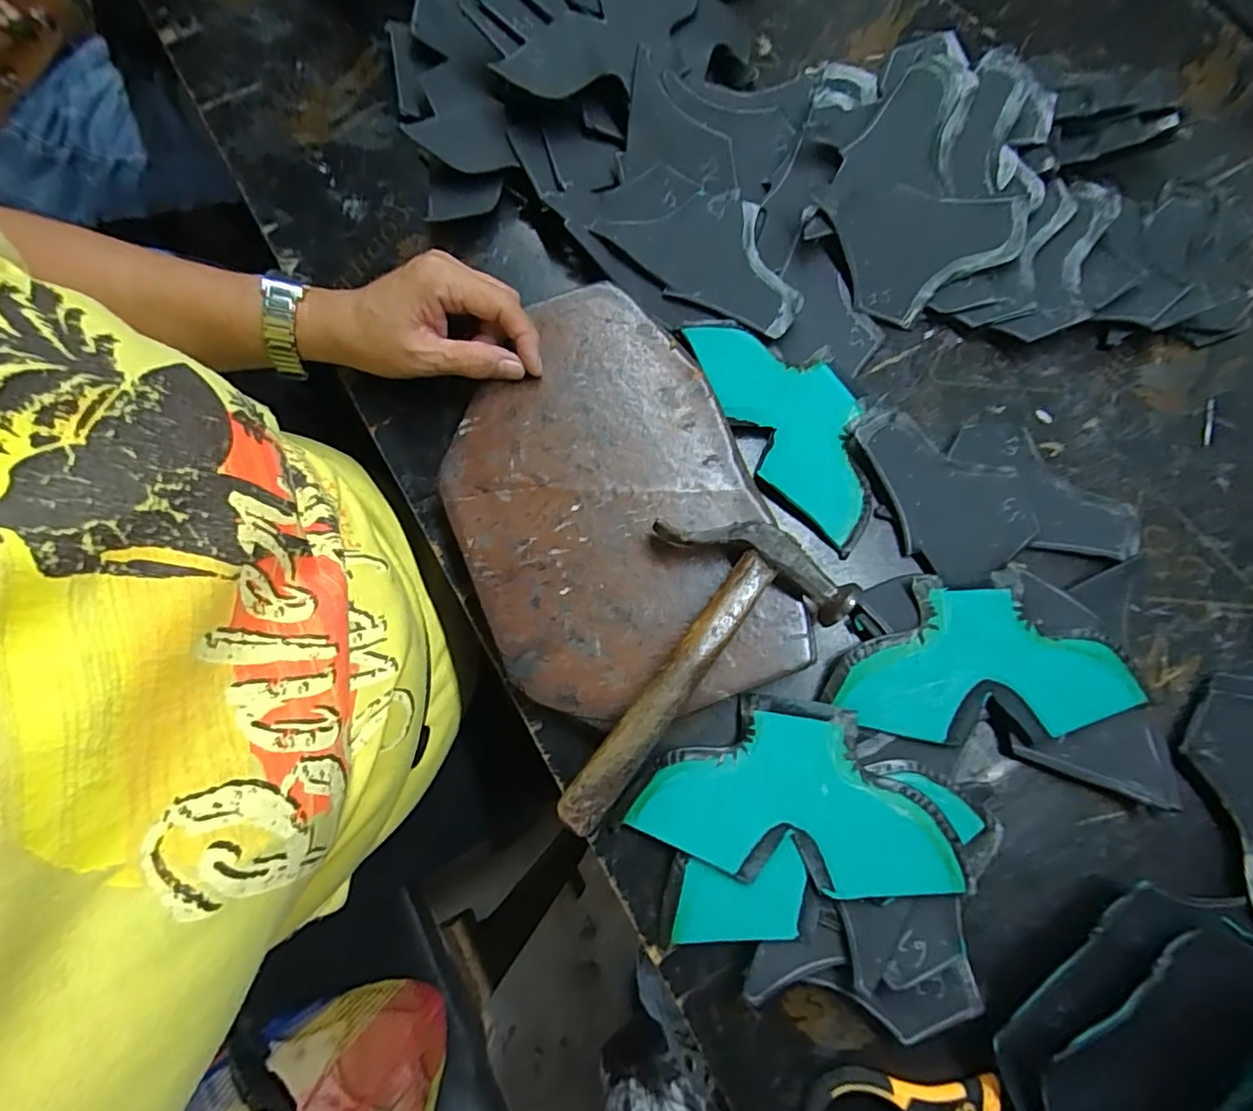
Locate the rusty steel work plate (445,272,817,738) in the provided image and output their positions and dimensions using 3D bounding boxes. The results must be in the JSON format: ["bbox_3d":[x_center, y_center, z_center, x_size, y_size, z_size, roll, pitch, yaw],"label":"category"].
[{"bbox_3d":[-0.017,-0.035,0.347,0.169,0.008,0.263,-19,75,-5],"label":"rusty steel work plate"}]

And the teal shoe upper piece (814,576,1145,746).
[{"bbox_3d":[0.195,0.062,0.320,0.154,0.005,0.086,11,79,6],"label":"teal shoe upper piece"}]

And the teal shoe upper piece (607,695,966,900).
[{"bbox_3d":[0.084,0.122,0.307,0.163,0.019,0.087,7,74,3],"label":"teal shoe upper piece"}]

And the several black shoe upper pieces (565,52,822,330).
[{"bbox_3d":[0.053,-0.246,0.395,0.156,0.023,0.163,19,83,3],"label":"several black shoe upper pieces"}]

